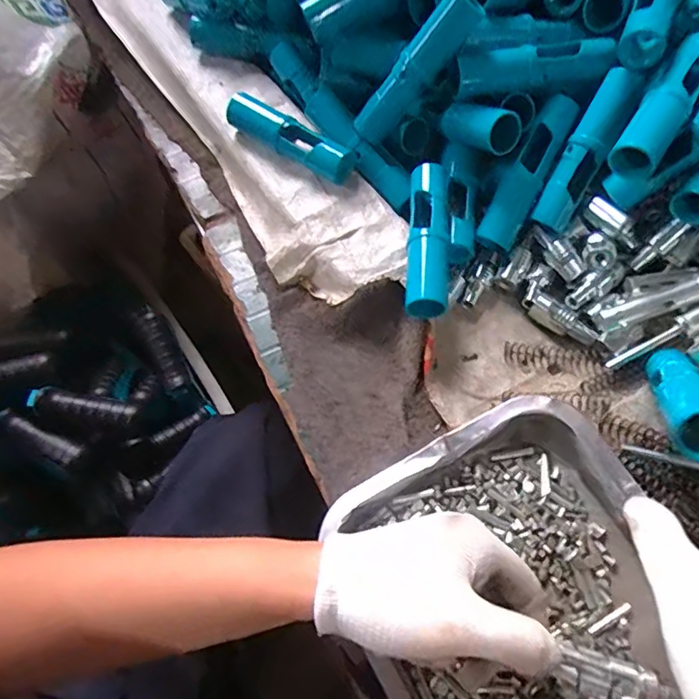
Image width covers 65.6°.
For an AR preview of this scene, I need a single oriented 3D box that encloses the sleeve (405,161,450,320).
[{"bbox_3d":[0.059,-0.083,0.407,0.029,0.030,0.124,4,62,5],"label":"sleeve"}]

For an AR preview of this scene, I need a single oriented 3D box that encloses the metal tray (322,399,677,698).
[{"bbox_3d":[0.110,0.166,0.302,0.176,0.046,0.254,-25,63,-10],"label":"metal tray"}]

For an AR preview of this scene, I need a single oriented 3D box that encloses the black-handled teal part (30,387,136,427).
[{"bbox_3d":[-0.262,0.056,0.538,0.094,0.027,0.023,11,62,-6],"label":"black-handled teal part"}]

